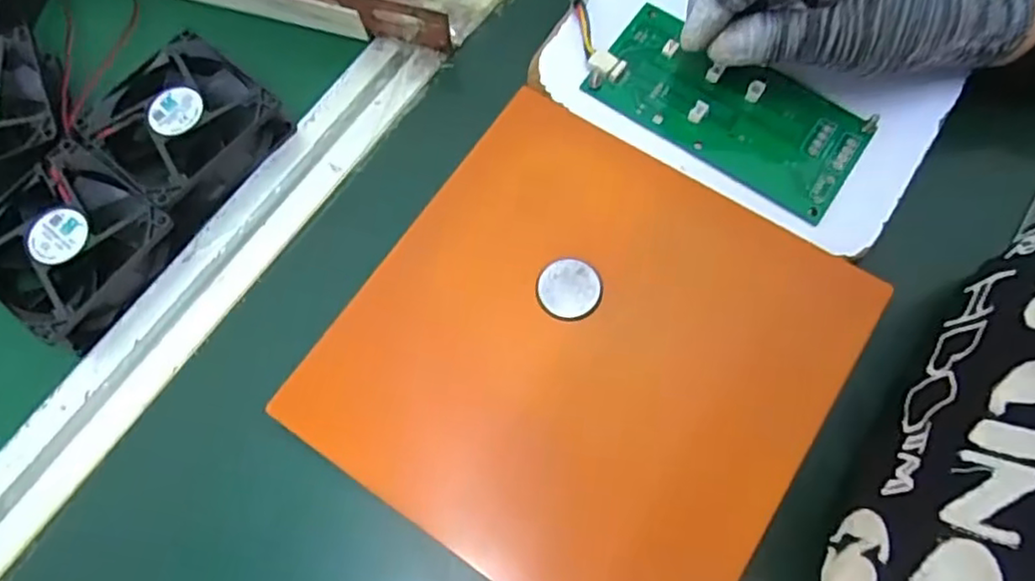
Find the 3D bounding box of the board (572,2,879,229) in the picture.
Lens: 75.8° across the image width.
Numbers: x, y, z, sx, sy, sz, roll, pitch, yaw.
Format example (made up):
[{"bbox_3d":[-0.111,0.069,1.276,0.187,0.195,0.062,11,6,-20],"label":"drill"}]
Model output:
[{"bbox_3d":[0.104,-0.093,0.333,0.133,0.011,0.063,32,75,11],"label":"board"}]

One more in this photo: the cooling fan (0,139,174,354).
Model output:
[{"bbox_3d":[-0.223,-0.022,0.333,0.080,0.022,0.081,35,75,14],"label":"cooling fan"}]

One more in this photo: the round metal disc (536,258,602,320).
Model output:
[{"bbox_3d":[0.023,-0.001,0.301,0.028,0.004,0.027,-1,70,2],"label":"round metal disc"}]

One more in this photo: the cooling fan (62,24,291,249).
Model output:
[{"bbox_3d":[-0.176,-0.086,0.352,0.084,0.026,0.083,39,76,15],"label":"cooling fan"}]

